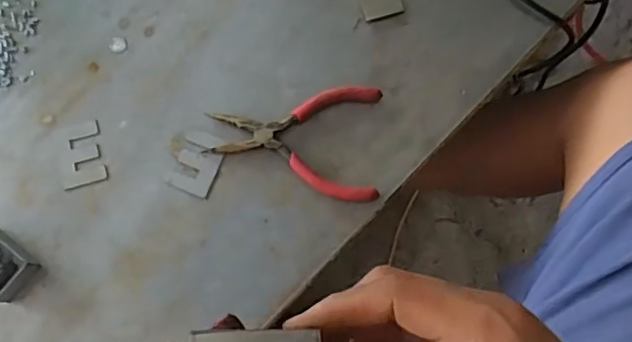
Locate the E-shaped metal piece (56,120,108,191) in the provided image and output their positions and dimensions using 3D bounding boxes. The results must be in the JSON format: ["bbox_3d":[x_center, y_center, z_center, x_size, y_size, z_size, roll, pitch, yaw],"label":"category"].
[{"bbox_3d":[-0.200,-0.014,0.516,0.036,0.004,0.055,-14,78,-4],"label":"E-shaped metal piece"}]

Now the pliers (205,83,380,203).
[{"bbox_3d":[-0.018,-0.027,0.512,0.141,0.009,0.097,4,77,0],"label":"pliers"}]

